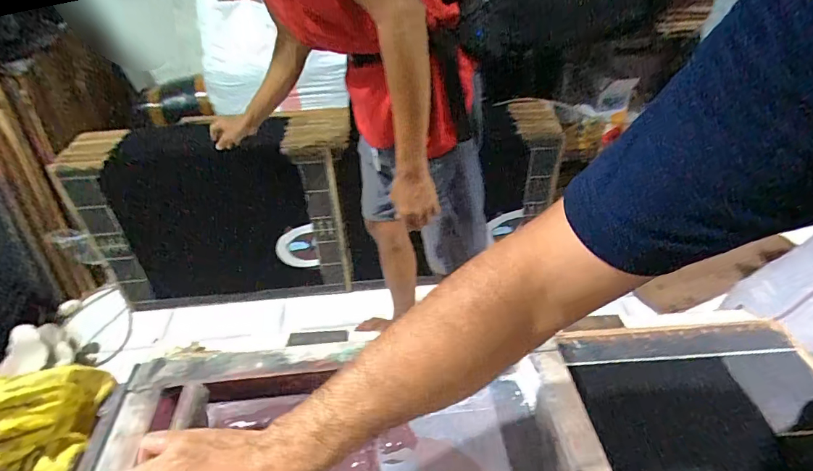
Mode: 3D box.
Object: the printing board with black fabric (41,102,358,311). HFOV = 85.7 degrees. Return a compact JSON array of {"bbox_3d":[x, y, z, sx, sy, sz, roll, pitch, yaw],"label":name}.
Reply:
[{"bbox_3d":[-0.600,-0.070,1.462,0.811,0.600,0.231,-4,41,-2],"label":"printing board with black fabric"}]

